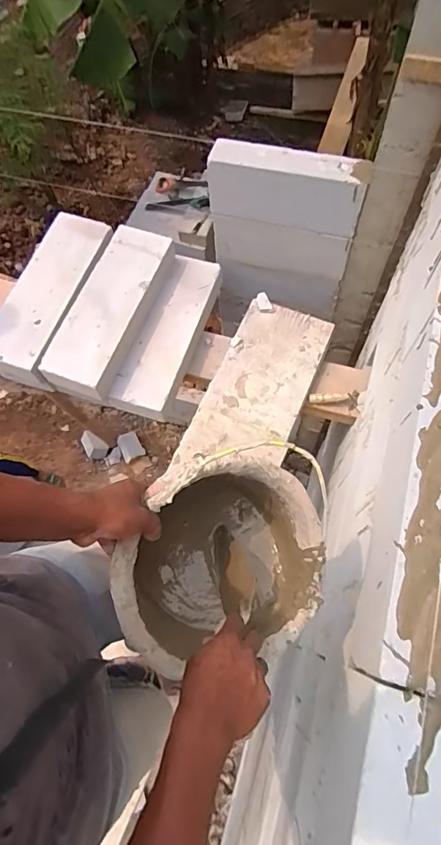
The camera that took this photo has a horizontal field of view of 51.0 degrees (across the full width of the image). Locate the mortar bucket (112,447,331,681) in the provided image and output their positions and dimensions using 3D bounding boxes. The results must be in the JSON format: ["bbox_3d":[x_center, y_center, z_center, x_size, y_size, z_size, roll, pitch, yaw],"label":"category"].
[{"bbox_3d":[-0.025,0.187,0.679,0.290,0.225,0.290,-1,92,-25],"label":"mortar bucket"}]

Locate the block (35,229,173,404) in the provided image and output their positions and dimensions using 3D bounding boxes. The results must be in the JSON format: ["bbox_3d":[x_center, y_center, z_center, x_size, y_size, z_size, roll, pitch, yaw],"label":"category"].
[{"bbox_3d":[-0.362,-0.380,1.550,0.215,0.133,0.608,20,69,11],"label":"block"}]

